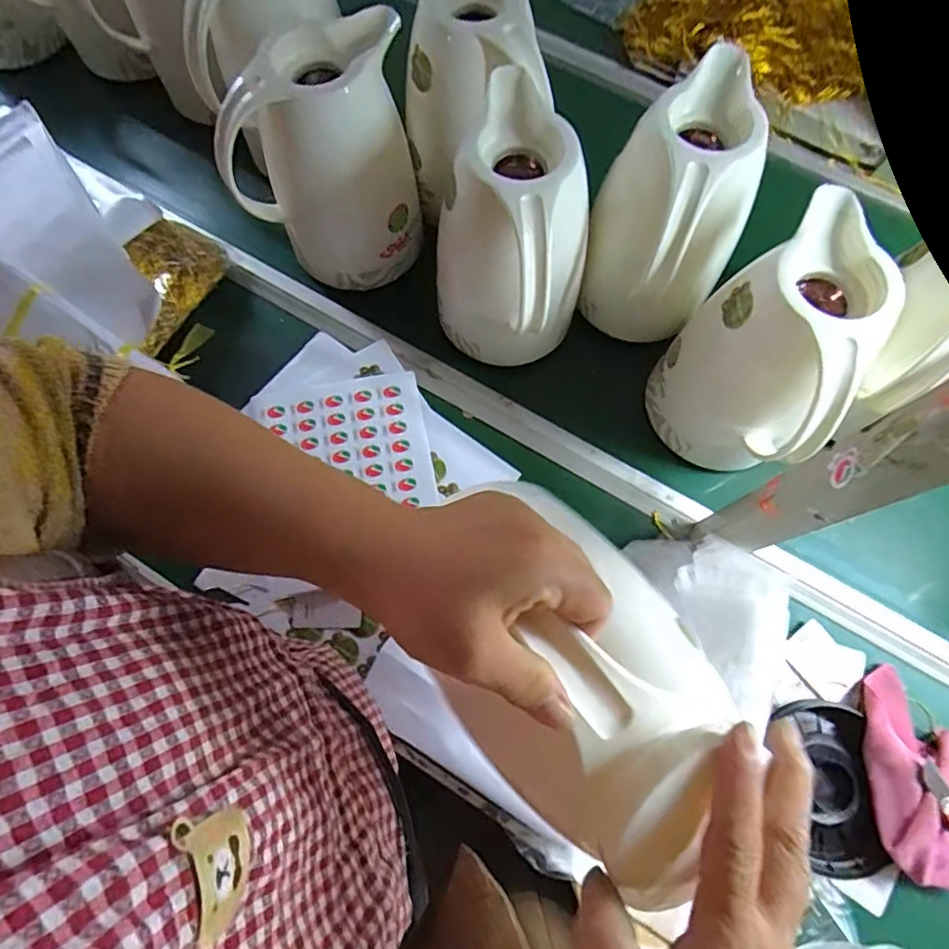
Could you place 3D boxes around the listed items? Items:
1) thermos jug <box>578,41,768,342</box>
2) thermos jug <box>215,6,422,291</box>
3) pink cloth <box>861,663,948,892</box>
[{"bbox_3d":[0.195,-0.256,0.570,0.133,0.225,0.179,20,75,5],"label":"thermos jug"},{"bbox_3d":[-0.156,-0.313,0.584,0.190,0.217,0.135,-13,75,-4],"label":"thermos jug"},{"bbox_3d":[0.432,0.289,0.503,0.185,0.040,0.158,32,76,8],"label":"pink cloth"}]

